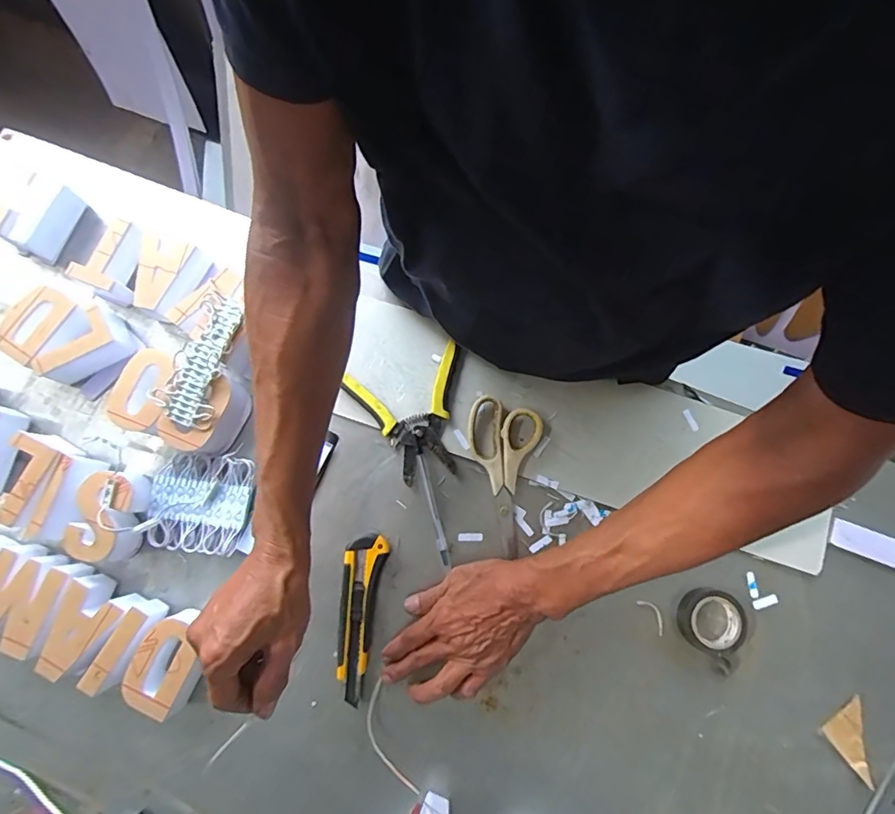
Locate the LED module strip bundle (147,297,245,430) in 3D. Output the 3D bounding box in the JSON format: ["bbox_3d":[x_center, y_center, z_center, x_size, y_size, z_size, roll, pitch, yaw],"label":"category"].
[{"bbox_3d":[-0.249,-0.049,0.522,0.054,0.017,0.131,18,81,4],"label":"LED module strip bundle"}]

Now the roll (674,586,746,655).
[{"bbox_3d":[0.262,0.213,0.511,0.061,0.025,0.058,0,79,0],"label":"roll"}]

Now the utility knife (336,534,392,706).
[{"bbox_3d":[-0.090,0.208,0.515,0.039,0.020,0.154,8,79,1],"label":"utility knife"}]

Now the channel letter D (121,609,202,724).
[{"bbox_3d":[-0.262,0.241,0.490,0.055,0.047,0.088,22,80,4],"label":"channel letter D"}]

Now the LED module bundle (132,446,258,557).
[{"bbox_3d":[-0.255,0.098,0.530,0.099,0.026,0.099,6,79,1],"label":"LED module bundle"}]

